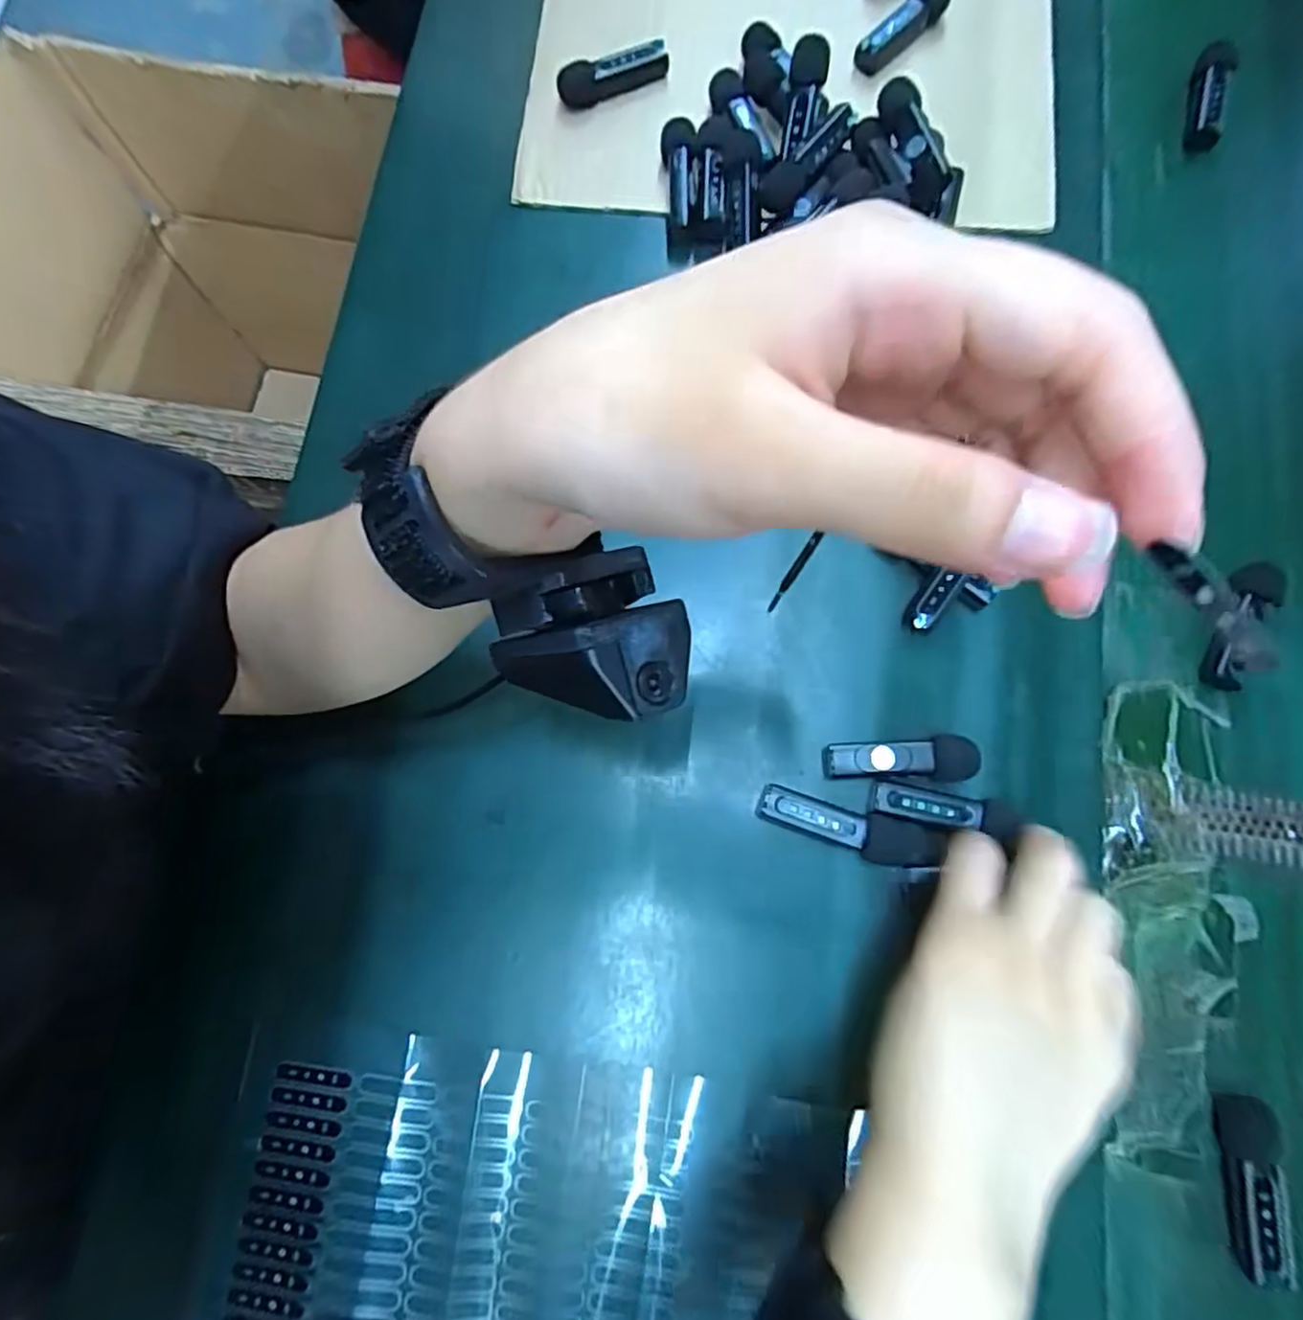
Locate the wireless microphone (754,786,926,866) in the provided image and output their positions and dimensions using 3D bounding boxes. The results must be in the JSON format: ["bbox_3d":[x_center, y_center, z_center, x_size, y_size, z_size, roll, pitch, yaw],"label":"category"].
[{"bbox_3d":[0.083,0.074,0.298,0.071,0.017,0.020,15,76,5],"label":"wireless microphone"}]

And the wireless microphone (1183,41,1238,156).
[{"bbox_3d":[0.326,-0.326,0.396,0.016,0.052,0.017,-36,43,-8],"label":"wireless microphone"}]

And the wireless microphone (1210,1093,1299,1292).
[{"bbox_3d":[0.238,0.209,0.268,0.016,0.017,0.065,3,75,2],"label":"wireless microphone"}]

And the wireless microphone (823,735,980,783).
[{"bbox_3d":[0.110,0.045,0.303,0.063,0.019,0.018,0,75,1],"label":"wireless microphone"}]

